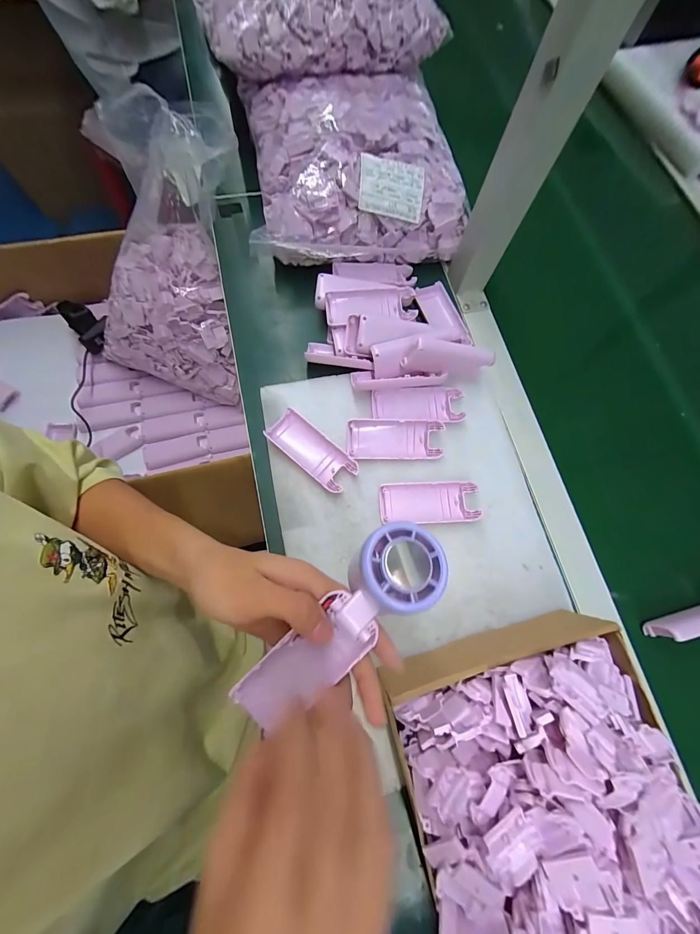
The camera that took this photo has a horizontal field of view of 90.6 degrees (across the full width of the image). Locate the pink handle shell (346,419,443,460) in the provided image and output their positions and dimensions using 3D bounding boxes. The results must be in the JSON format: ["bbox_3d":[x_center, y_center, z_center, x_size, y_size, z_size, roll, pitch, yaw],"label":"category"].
[{"bbox_3d":[0.049,-0.030,0.379,0.102,0.020,0.040,0,74,-3],"label":"pink handle shell"}]

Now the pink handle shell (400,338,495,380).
[{"bbox_3d":[0.111,-0.120,0.384,0.100,0.036,0.023,2,73,-14],"label":"pink handle shell"}]

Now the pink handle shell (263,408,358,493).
[{"bbox_3d":[-0.041,-0.016,0.376,0.100,0.019,0.042,40,75,8],"label":"pink handle shell"}]

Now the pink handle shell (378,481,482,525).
[{"bbox_3d":[0.084,0.038,0.368,0.103,0.011,0.042,-1,74,-4],"label":"pink handle shell"}]

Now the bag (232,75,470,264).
[{"bbox_3d":[0.005,-0.400,0.453,0.263,0.085,0.256,-7,74,-5],"label":"bag"}]

